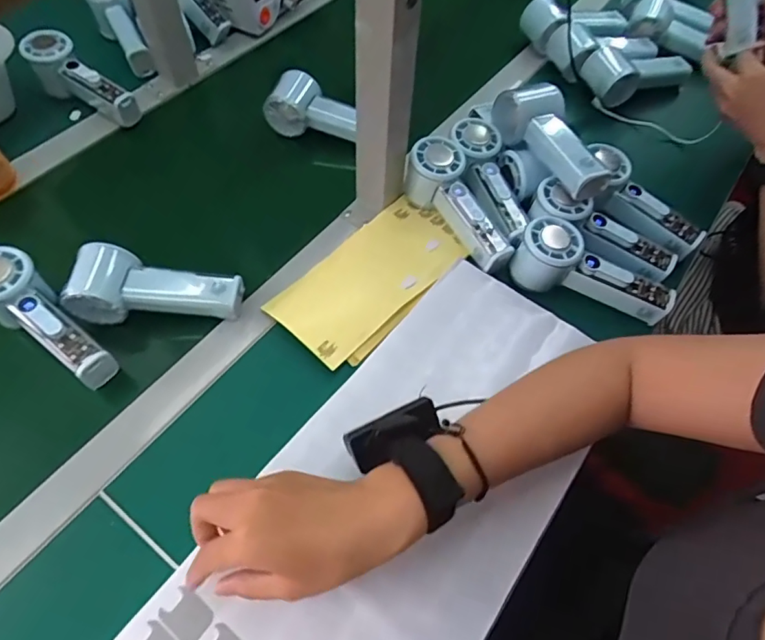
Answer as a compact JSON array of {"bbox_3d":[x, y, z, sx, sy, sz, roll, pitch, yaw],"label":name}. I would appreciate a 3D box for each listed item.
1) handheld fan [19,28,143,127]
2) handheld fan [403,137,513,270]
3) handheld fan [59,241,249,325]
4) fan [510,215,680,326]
[{"bbox_3d":[-0.365,-0.292,0.628,0.155,0.062,0.050,34,60,-1],"label":"handheld fan"},{"bbox_3d":[0.081,-0.120,0.546,0.057,0.058,0.156,-29,78,-20],"label":"handheld fan"},{"bbox_3d":[-0.210,-0.028,0.468,0.144,0.050,0.056,7,57,1],"label":"handheld fan"},{"bbox_3d":[0.209,-0.045,0.512,0.155,0.052,0.056,24,58,-3],"label":"fan"}]

